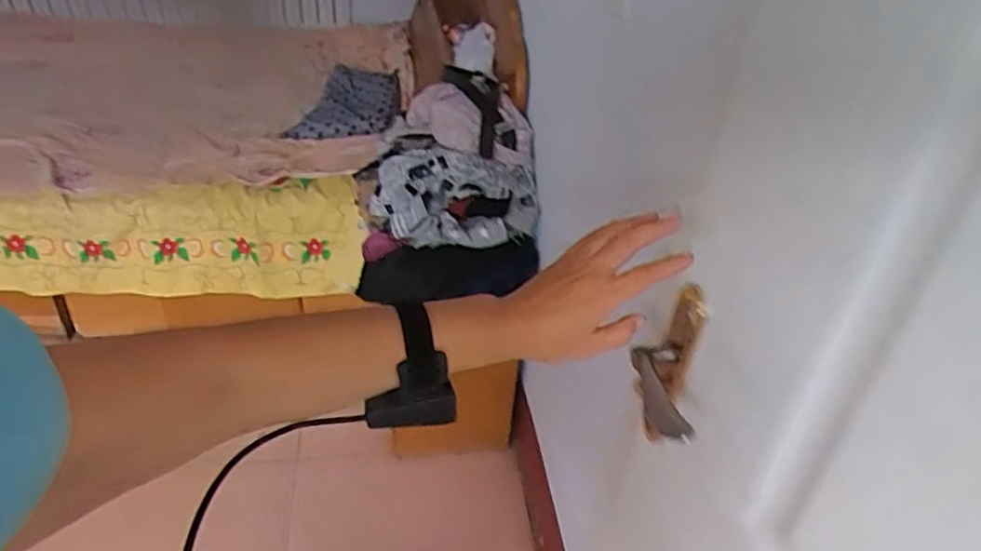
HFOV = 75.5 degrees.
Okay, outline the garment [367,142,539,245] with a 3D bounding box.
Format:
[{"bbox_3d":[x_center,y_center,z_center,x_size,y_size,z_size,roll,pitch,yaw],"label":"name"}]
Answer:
[{"bbox_3d":[-0.079,-0.168,1.424,0.372,0.204,0.150,0,33,-5],"label":"garment"}]

